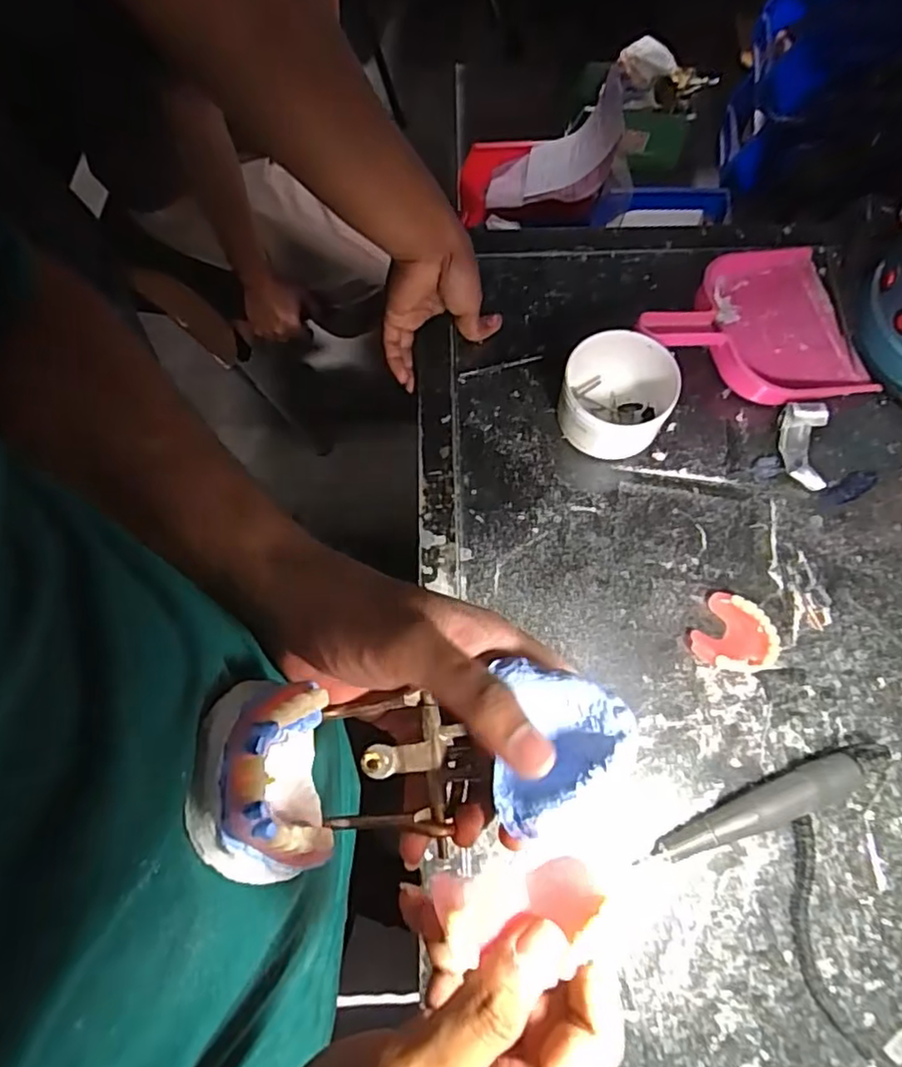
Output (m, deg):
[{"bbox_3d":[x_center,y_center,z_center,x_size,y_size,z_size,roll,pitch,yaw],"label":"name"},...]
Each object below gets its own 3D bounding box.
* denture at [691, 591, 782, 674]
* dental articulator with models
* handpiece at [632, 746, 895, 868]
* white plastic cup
[{"bbox_3d":[0.221,0.081,0.498,0.058,0.018,0.057,31,74,12],"label":"denture"},{"bbox_3d":[-0.014,0.088,0.251,0.154,0.068,0.063,-3,70,-13],"label":"dental articulator with models"},{"bbox_3d":[0.223,0.189,0.451,0.186,0.030,0.029,-19,71,-4],"label":"handpiece"},{"bbox_3d":[0.141,-0.116,0.550,0.093,0.058,0.094,-1,70,2],"label":"white plastic cup"}]

